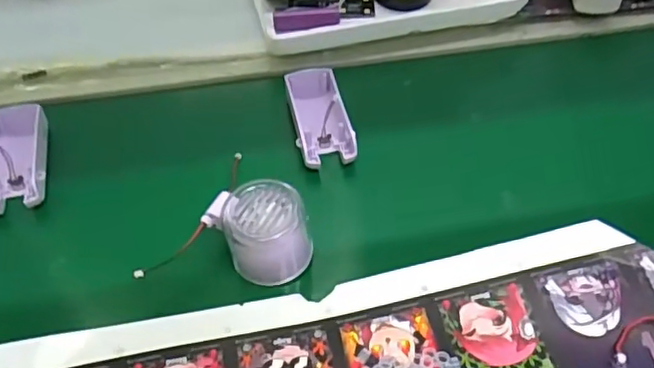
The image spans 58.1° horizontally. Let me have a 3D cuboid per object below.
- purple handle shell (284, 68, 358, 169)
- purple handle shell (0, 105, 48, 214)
[{"bbox_3d":[-0.007,-0.063,0.522,0.047,0.022,0.108,-9,48,-8],"label":"purple handle shell"},{"bbox_3d":[-0.265,-0.027,0.500,0.047,0.022,0.112,-12,49,-11],"label":"purple handle shell"}]

